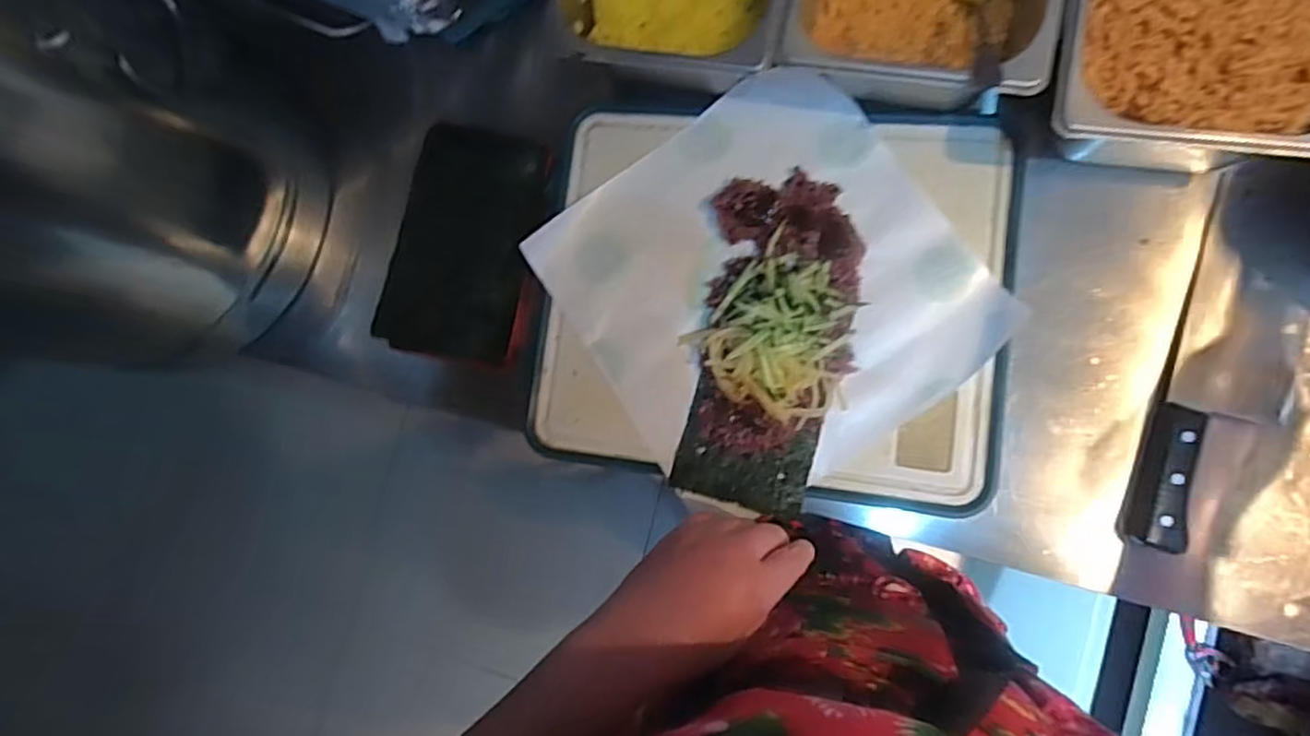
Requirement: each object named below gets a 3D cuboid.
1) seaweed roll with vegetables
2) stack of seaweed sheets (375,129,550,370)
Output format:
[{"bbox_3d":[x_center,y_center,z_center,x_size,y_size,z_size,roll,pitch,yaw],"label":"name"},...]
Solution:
[{"bbox_3d":[0.089,-0.022,0.496,0.117,0.043,0.254,10,88,9],"label":"seaweed roll with vegetables"},{"bbox_3d":[-0.162,-0.103,0.551,0.113,0.020,0.190,17,96,-3],"label":"stack of seaweed sheets"}]

